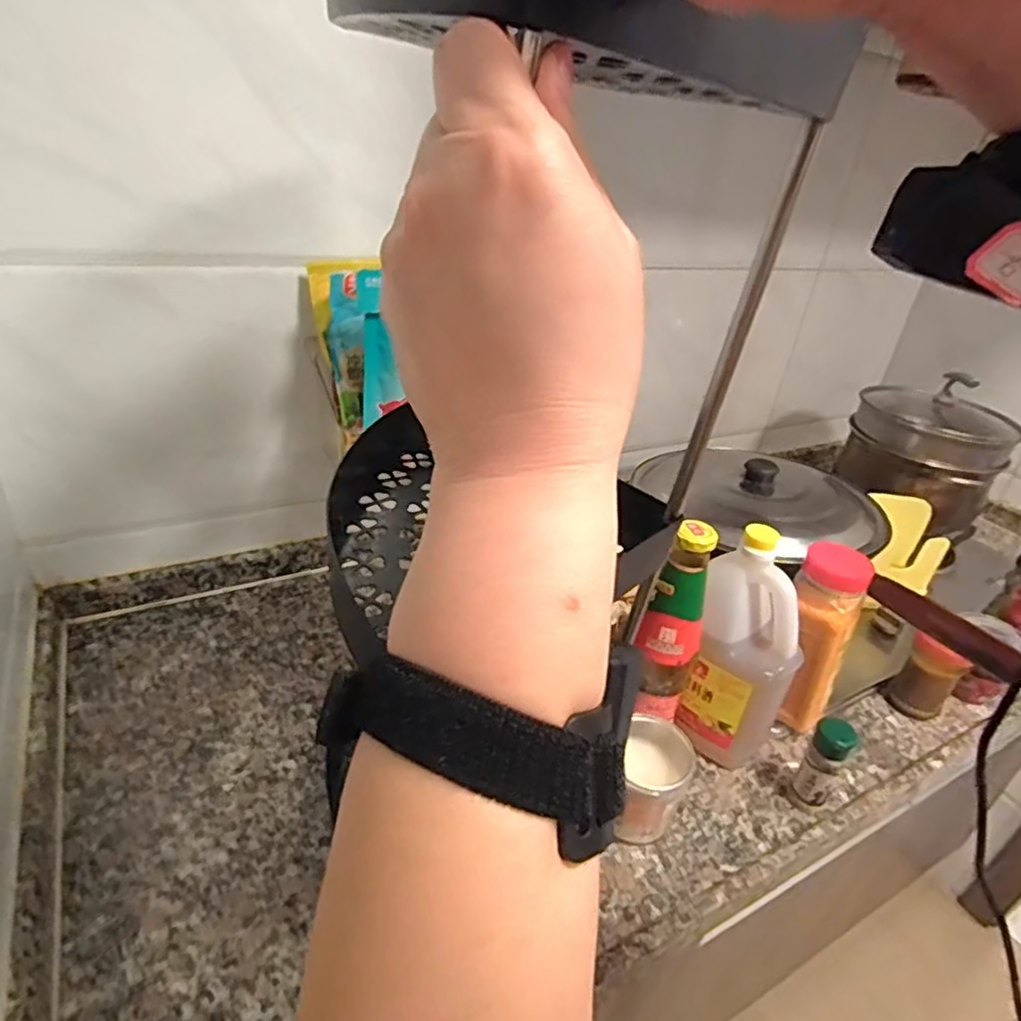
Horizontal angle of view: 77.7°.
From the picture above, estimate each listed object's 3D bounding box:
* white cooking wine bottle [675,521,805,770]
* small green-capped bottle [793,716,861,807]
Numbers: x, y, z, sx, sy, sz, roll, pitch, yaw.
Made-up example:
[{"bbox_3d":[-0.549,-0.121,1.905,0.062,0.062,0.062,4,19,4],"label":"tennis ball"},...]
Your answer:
[{"bbox_3d":[0.227,0.143,0.634,0.109,0.254,0.073,22,33,23],"label":"white cooking wine bottle"},{"bbox_3d":[0.298,0.248,0.612,0.035,0.103,0.028,24,34,27],"label":"small green-capped bottle"}]

